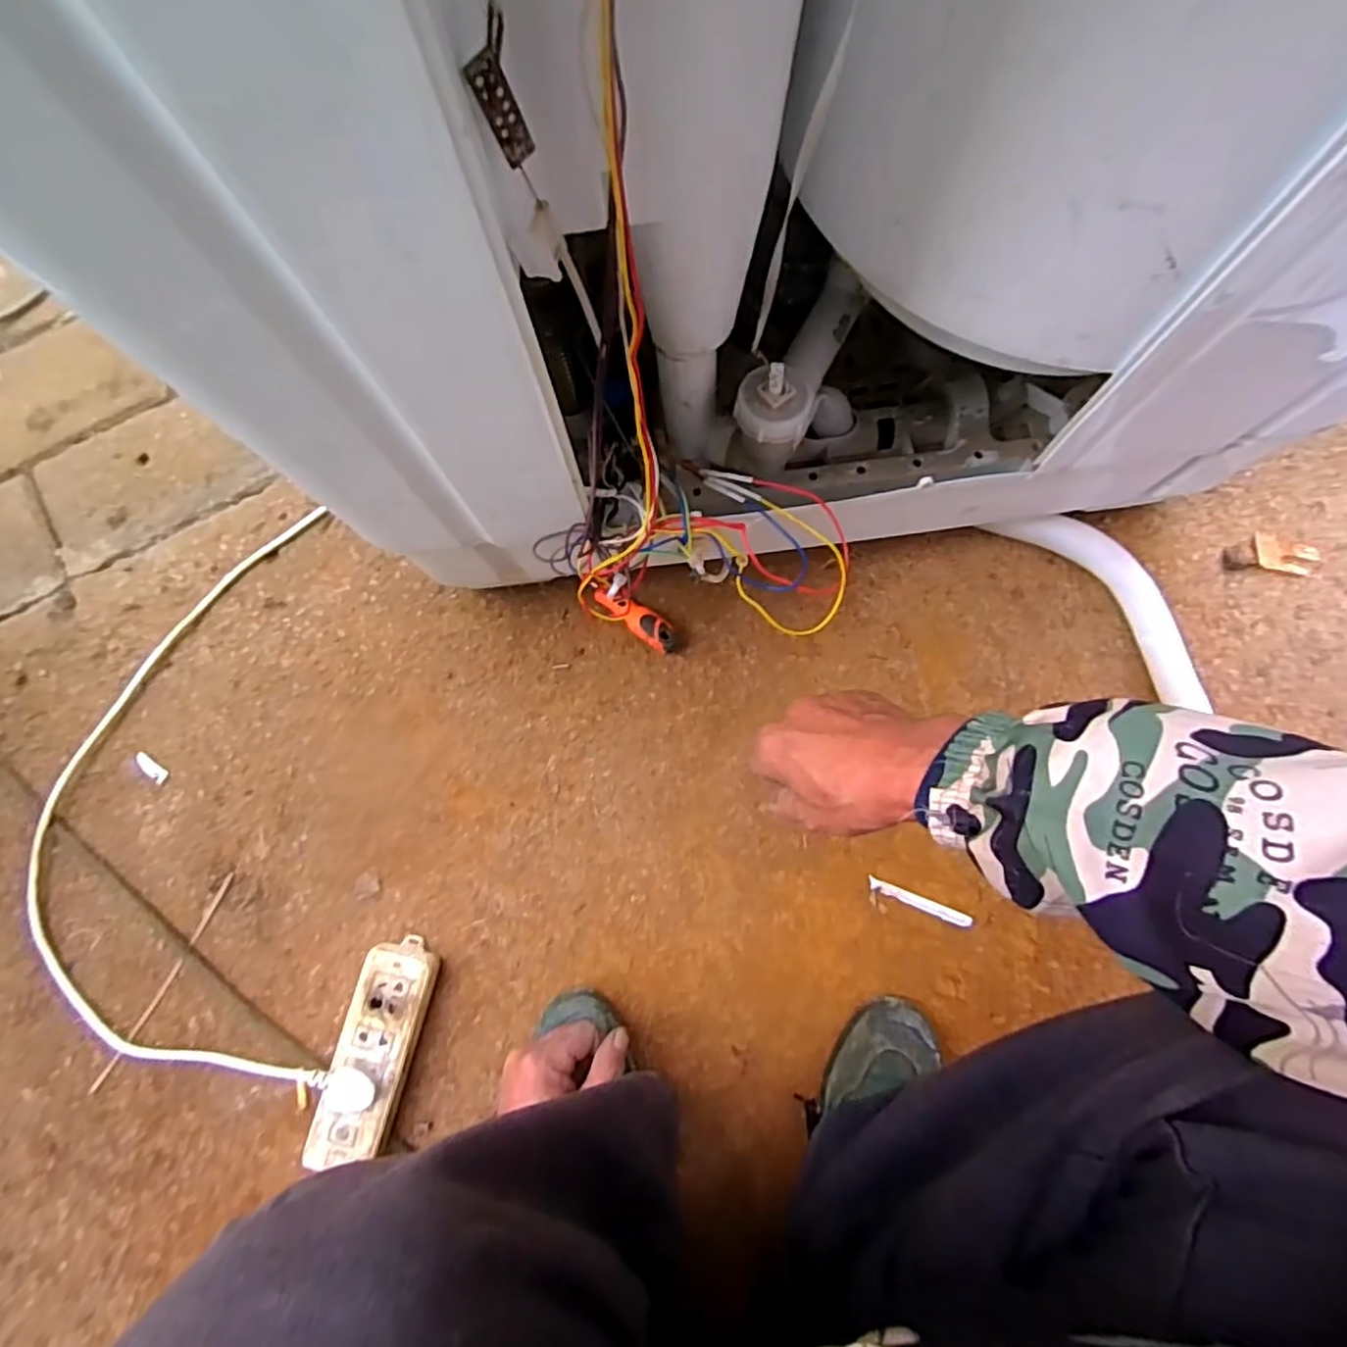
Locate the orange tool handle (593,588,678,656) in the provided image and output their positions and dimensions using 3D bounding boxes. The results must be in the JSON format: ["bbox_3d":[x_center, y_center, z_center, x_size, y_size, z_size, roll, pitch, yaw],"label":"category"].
[{"bbox_3d":[-0.036,-0.052,0.637,0.089,0.028,0.027,35,84,7],"label":"orange tool handle"}]

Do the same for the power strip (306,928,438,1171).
[{"bbox_3d":[-0.259,0.325,0.562,0.066,0.041,0.177,10,80,4],"label":"power strip"}]

